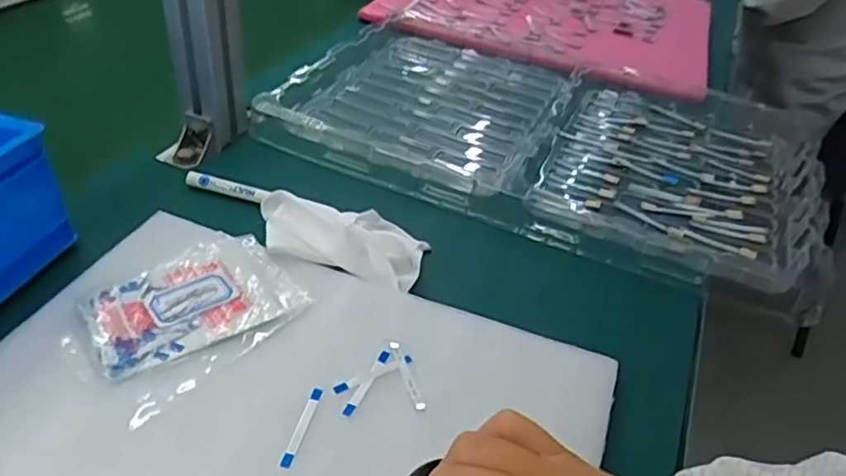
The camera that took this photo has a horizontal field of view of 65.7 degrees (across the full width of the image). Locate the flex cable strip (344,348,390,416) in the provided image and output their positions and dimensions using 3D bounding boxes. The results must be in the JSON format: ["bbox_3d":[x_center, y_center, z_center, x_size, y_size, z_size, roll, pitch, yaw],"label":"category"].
[{"bbox_3d":[-0.031,0.081,0.372,0.005,0.004,0.049,19,40,15],"label":"flex cable strip"}]

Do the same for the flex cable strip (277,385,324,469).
[{"bbox_3d":[-0.064,0.099,0.347,0.006,0.004,0.050,12,38,7],"label":"flex cable strip"}]

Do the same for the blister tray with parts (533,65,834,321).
[{"bbox_3d":[0.236,-0.067,0.595,0.233,0.027,0.300,20,40,16],"label":"blister tray with parts"}]

